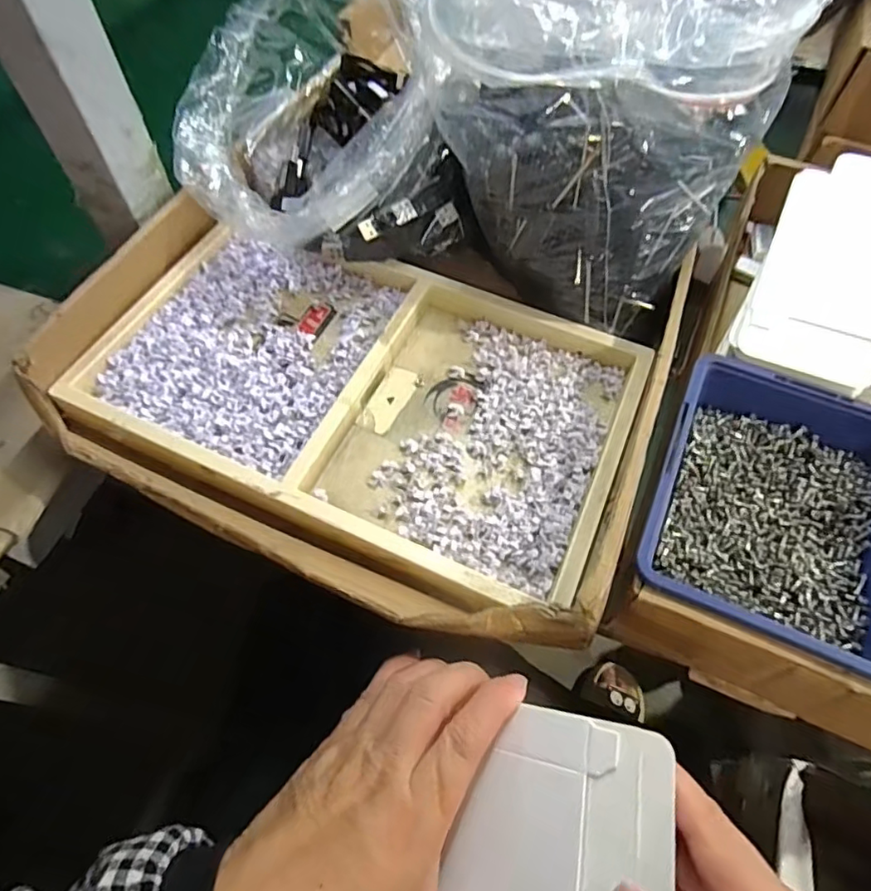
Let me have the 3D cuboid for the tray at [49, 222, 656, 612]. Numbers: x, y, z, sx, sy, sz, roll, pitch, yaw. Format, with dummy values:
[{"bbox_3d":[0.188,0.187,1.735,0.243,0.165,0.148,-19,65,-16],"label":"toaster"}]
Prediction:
[{"bbox_3d":[-0.043,-0.042,0.358,0.318,0.024,0.192,22,62,12],"label":"tray"}]

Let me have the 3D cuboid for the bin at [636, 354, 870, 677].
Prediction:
[{"bbox_3d":[0.176,0.036,0.293,0.123,0.049,0.140,22,62,12],"label":"bin"}]

